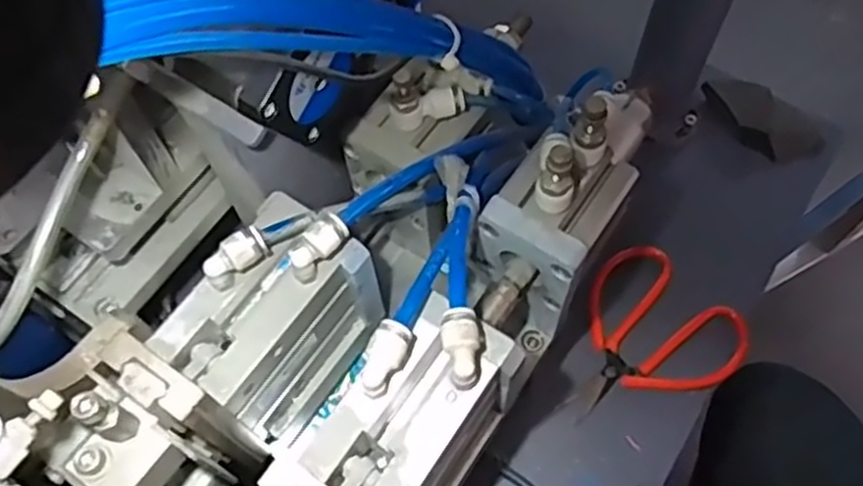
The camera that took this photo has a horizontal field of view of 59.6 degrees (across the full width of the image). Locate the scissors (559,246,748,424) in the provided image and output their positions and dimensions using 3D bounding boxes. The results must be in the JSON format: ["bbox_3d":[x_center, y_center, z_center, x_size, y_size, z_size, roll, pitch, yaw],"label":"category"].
[{"bbox_3d":[0.122,0.059,0.438,0.107,0.019,0.090,-42,70,-17],"label":"scissors"}]

